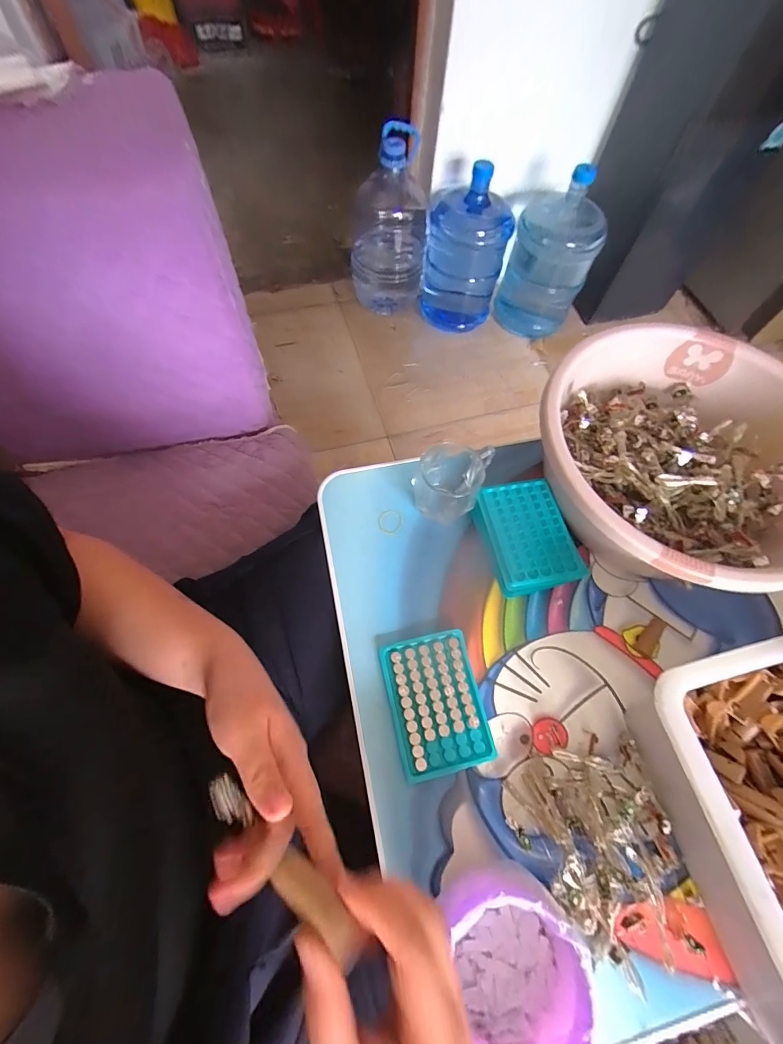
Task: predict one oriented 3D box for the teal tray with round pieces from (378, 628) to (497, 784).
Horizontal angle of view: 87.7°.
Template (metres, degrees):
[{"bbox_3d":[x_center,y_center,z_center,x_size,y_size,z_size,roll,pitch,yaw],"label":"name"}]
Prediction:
[{"bbox_3d":[0.047,0.188,0.428,0.095,0.009,0.131,-12,67,-8],"label":"teal tray with round pieces"}]

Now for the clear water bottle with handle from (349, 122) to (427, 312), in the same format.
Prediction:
[{"bbox_3d":[-0.012,-0.887,1.259,0.224,0.453,0.226,0,66,-3],"label":"clear water bottle with handle"}]

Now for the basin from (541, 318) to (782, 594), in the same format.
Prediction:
[{"bbox_3d":[0.339,-0.064,0.487,0.308,0.125,0.308,1,66,-2],"label":"basin"}]

